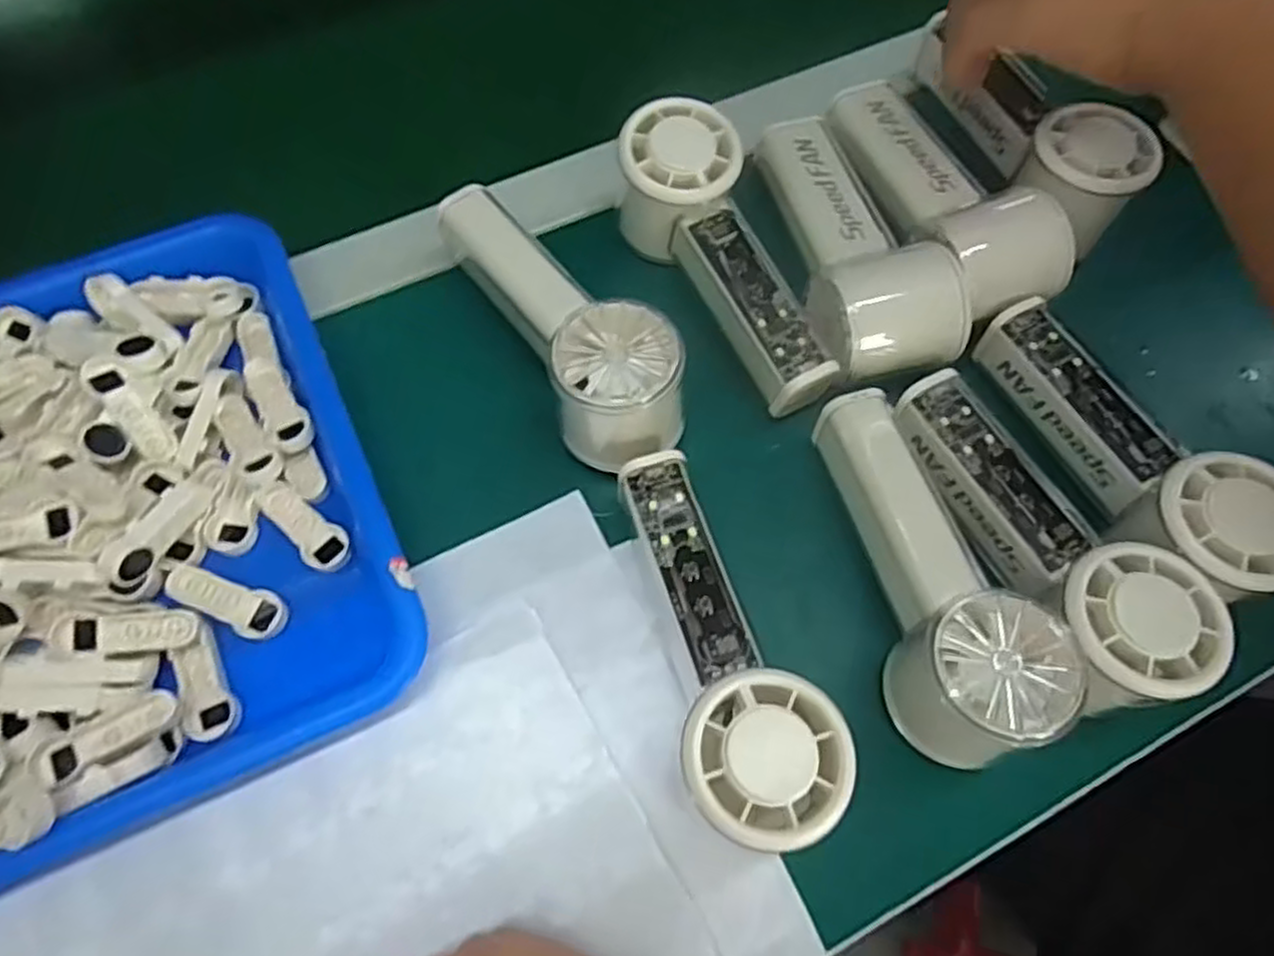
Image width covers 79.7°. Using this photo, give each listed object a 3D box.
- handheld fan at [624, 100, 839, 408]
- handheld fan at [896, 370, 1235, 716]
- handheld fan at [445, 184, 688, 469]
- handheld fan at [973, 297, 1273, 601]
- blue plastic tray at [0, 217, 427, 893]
[{"bbox_3d":[0.041,-0.102,0.374,0.051,0.058,0.155,-27,82,-12],"label":"handheld fan"},{"bbox_3d":[0.168,0.022,0.319,0.058,0.054,0.154,-19,70,-9],"label":"handheld fan"},{"bbox_3d":[-0.033,-0.075,0.354,0.052,0.057,0.151,-29,72,-13],"label":"handheld fan"},{"bbox_3d":[0.210,-0.013,0.330,0.051,0.050,0.149,-25,56,-11],"label":"handheld fan"},{"bbox_3d":[-0.278,0.040,0.309,0.332,0.042,0.250,-23,71,-11],"label":"blue plastic tray"}]

